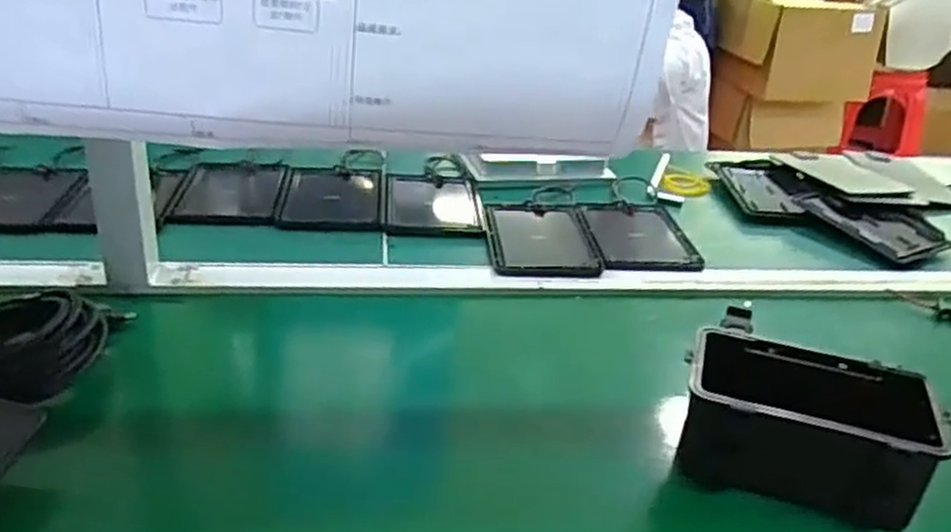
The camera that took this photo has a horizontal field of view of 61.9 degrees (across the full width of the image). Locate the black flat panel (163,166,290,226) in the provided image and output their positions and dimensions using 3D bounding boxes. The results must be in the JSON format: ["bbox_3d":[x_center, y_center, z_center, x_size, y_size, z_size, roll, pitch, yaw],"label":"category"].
[{"bbox_3d":[-0.291,-0.089,0.949,0.115,0.010,0.173,1,29,-7],"label":"black flat panel"}]

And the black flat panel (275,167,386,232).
[{"bbox_3d":[-0.171,-0.087,0.955,0.119,0.008,0.157,1,29,-7],"label":"black flat panel"}]

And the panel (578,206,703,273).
[{"bbox_3d":[0.189,-0.041,0.926,0.115,0.007,0.163,0,29,-8],"label":"panel"}]

